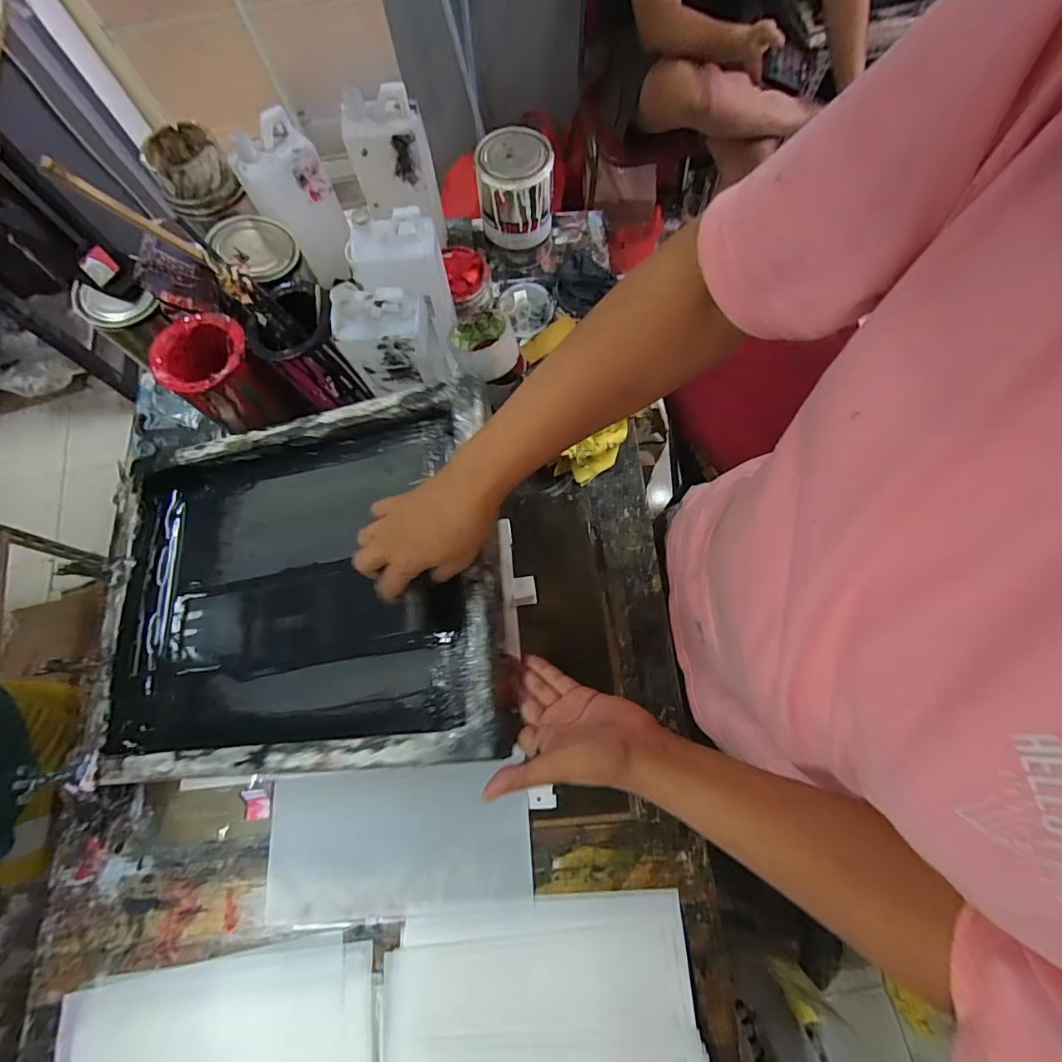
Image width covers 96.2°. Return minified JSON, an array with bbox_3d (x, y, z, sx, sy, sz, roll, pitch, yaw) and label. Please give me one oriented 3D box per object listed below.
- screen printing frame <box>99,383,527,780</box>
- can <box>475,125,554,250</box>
[{"bbox_3d":[-0.272,0.054,0.550,0.495,0.062,0.396,-12,73,16],"label":"screen printing frame"},{"bbox_3d":[-0.023,-0.491,0.690,0.103,0.106,0.091,-7,73,-1],"label":"can"}]

